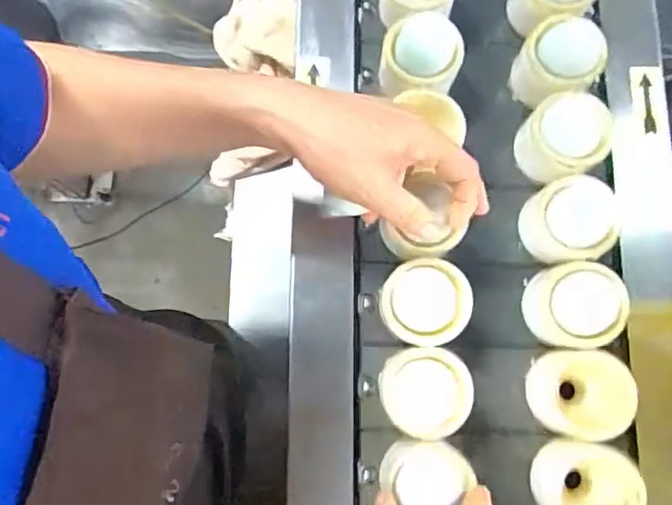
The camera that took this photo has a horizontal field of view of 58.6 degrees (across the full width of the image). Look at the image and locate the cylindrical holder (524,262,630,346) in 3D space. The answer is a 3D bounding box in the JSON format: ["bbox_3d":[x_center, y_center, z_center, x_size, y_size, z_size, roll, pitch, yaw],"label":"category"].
[{"bbox_3d":[0.171,0.039,0.428,0.058,0.053,0.057,7,77,2],"label":"cylindrical holder"}]

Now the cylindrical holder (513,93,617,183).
[{"bbox_3d":[0.173,-0.086,0.456,0.054,0.051,0.057,0,77,1],"label":"cylindrical holder"}]

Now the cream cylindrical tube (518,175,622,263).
[{"bbox_3d":[0.168,-0.019,0.445,0.063,0.054,0.063,-39,80,-8],"label":"cream cylindrical tube"}]

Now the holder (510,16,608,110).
[{"bbox_3d":[0.172,-0.146,0.469,0.055,0.062,0.055,0,77,1],"label":"holder"}]

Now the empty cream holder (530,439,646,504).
[{"bbox_3d":[0.168,0.161,0.404,0.055,0.050,0.064,9,78,3],"label":"empty cream holder"}]

